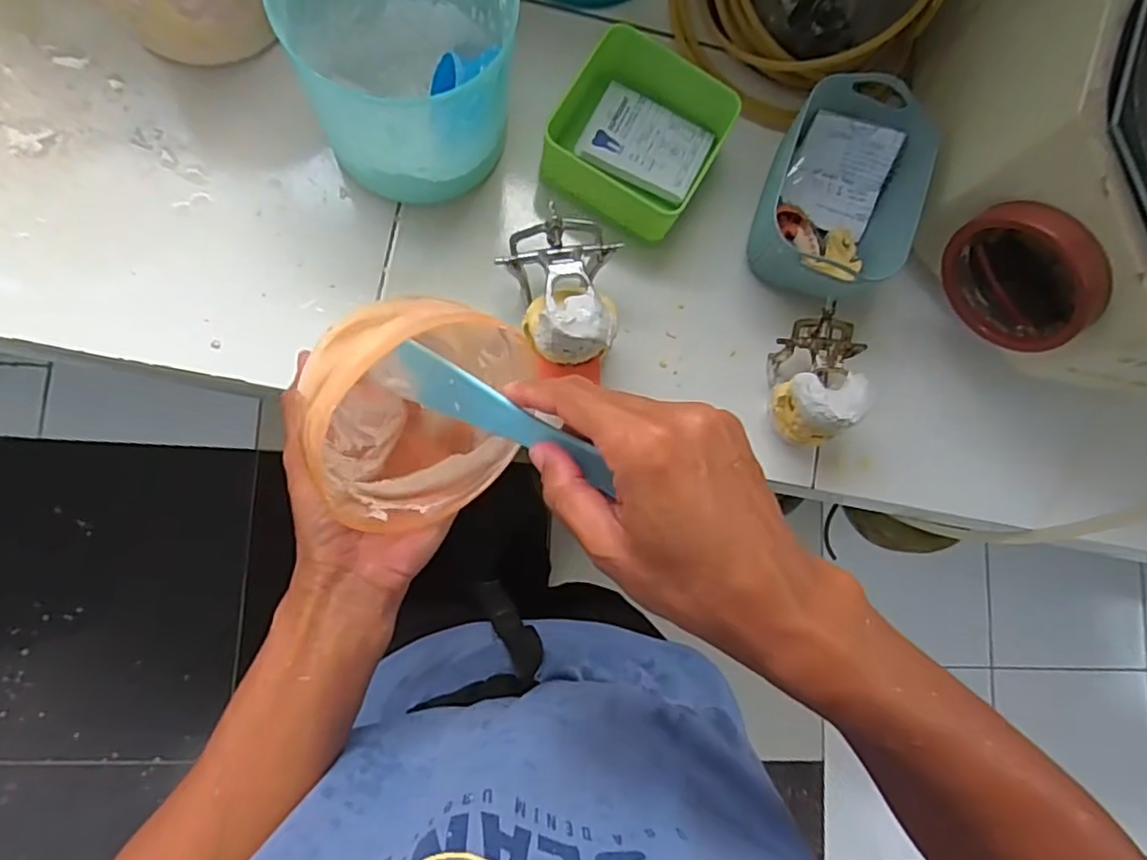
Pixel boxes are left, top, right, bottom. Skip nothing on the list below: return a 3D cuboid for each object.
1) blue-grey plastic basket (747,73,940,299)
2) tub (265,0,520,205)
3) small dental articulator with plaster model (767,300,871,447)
[{"bbox_3d":[0.231,-0.211,0.570,0.118,0.076,0.183,19,82,-5],"label":"blue-grey plastic basket"},{"bbox_3d":[-0.124,-0.281,0.498,0.148,0.155,0.158,1,84,-7],"label":"tub"},{"bbox_3d":[0.201,-0.044,0.543,0.069,0.081,0.104,17,82,-5],"label":"small dental articulator with plaster model"}]

